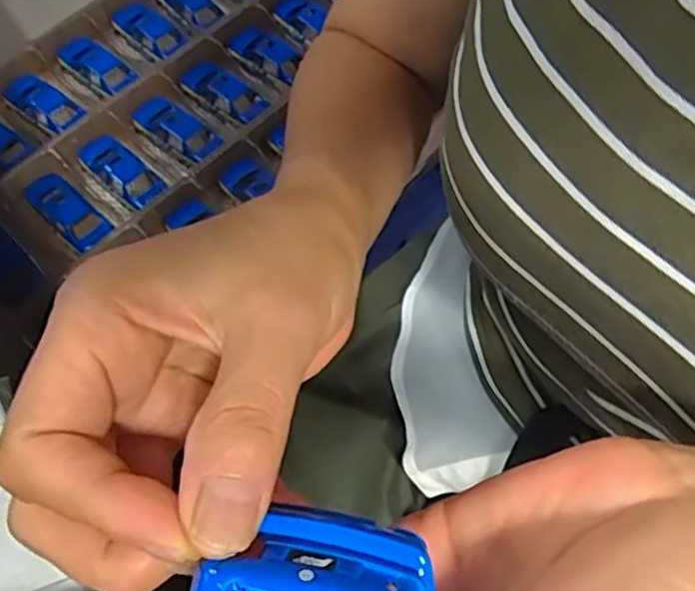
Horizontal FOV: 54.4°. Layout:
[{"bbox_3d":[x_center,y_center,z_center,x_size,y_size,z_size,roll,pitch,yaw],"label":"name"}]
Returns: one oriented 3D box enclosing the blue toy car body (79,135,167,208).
[{"bbox_3d":[-0.262,-0.147,0.783,0.112,0.019,0.048,40,70,19],"label":"blue toy car body"}]

